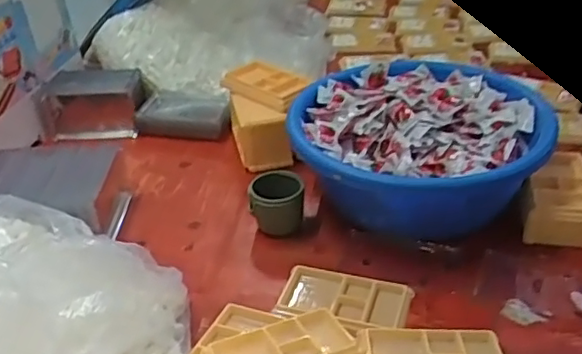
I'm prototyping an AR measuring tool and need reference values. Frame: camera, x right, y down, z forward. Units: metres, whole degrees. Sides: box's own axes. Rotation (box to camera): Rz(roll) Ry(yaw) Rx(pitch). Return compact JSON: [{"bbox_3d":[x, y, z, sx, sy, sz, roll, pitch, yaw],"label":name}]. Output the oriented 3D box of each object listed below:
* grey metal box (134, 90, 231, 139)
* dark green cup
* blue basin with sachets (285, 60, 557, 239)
[{"bbox_3d":[-0.174,-0.104,1.039,0.162,0.037,0.085,0,33,5],"label":"grey metal box"},{"bbox_3d":[-0.017,0.033,0.801,0.068,0.065,0.057,-4,33,-1],"label":"dark green cup"},{"bbox_3d":[0.156,-0.030,0.826,0.290,0.123,0.282,-2,33,1],"label":"blue basin with sachets"}]

